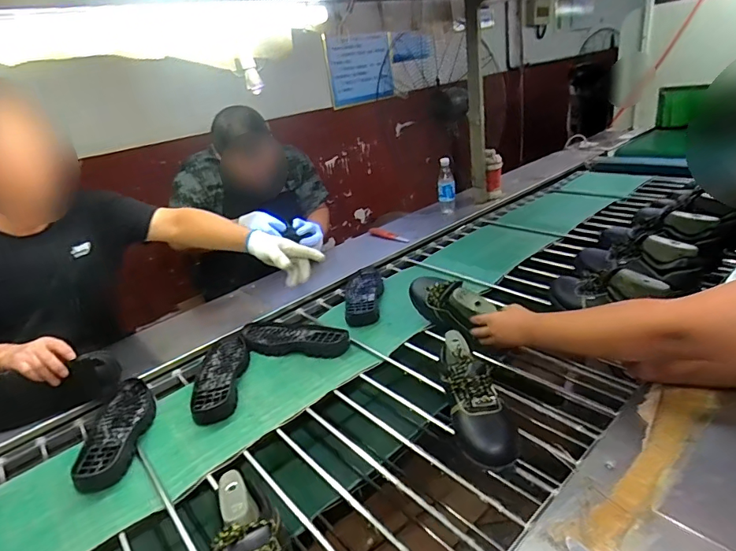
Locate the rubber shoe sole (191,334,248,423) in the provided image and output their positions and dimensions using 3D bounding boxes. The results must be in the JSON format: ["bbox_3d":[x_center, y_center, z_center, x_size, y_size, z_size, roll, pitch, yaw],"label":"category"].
[{"bbox_3d":[-0.332,0.218,1.023,0.104,0.028,0.302,-9,24,-3],"label":"rubber shoe sole"}]

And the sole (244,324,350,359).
[{"bbox_3d":[-0.182,0.153,1.114,0.289,0.030,0.107,1,26,19],"label":"sole"}]

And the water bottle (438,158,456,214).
[{"bbox_3d":[0.301,-0.335,1.747,0.067,0.217,0.071,-4,25,9],"label":"water bottle"}]

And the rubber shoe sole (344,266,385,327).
[{"bbox_3d":[-0.010,0.048,1.286,0.113,0.035,0.289,-8,24,0],"label":"rubber shoe sole"}]

